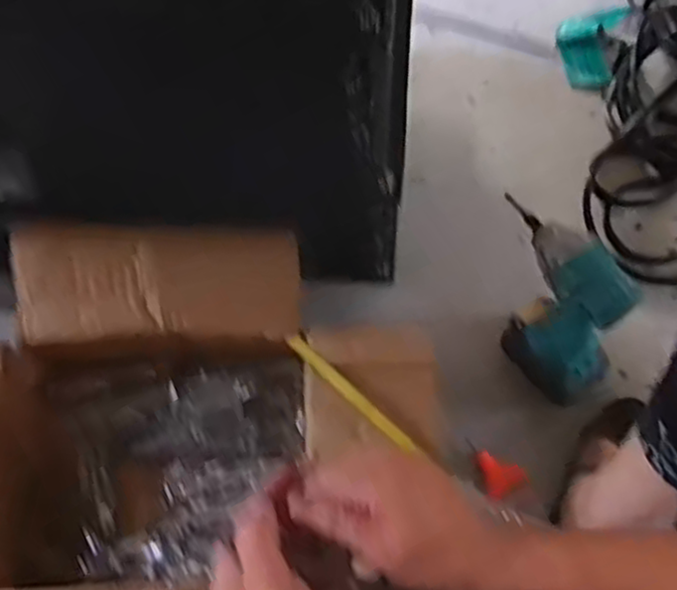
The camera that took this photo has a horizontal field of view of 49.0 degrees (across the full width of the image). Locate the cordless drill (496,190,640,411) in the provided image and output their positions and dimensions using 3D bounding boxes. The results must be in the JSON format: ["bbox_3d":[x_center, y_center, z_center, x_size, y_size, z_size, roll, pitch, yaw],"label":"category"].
[{"bbox_3d":[0.253,0.022,0.868,0.066,0.266,0.159,-40,69,-14],"label":"cordless drill"}]

